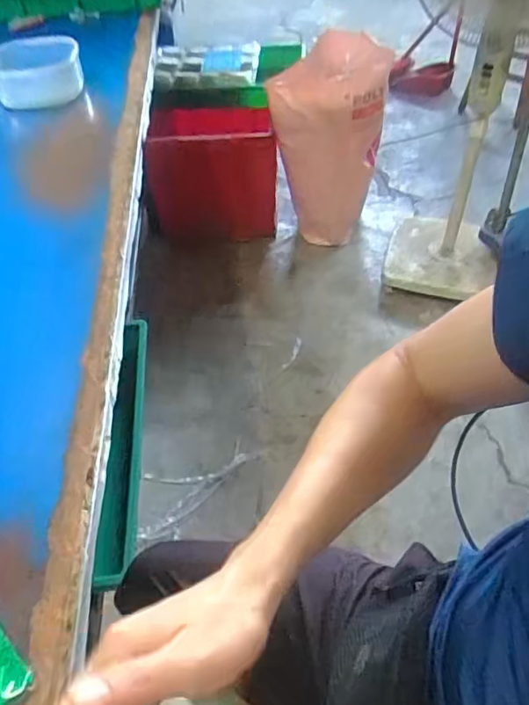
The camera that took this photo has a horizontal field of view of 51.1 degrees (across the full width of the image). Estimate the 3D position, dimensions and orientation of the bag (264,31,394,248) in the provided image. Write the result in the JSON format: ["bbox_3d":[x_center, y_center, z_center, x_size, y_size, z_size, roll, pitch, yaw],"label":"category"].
[{"bbox_3d":[0.190,-0.667,1.753,0.325,0.565,0.251,-11,48,-6],"label":"bag"}]

